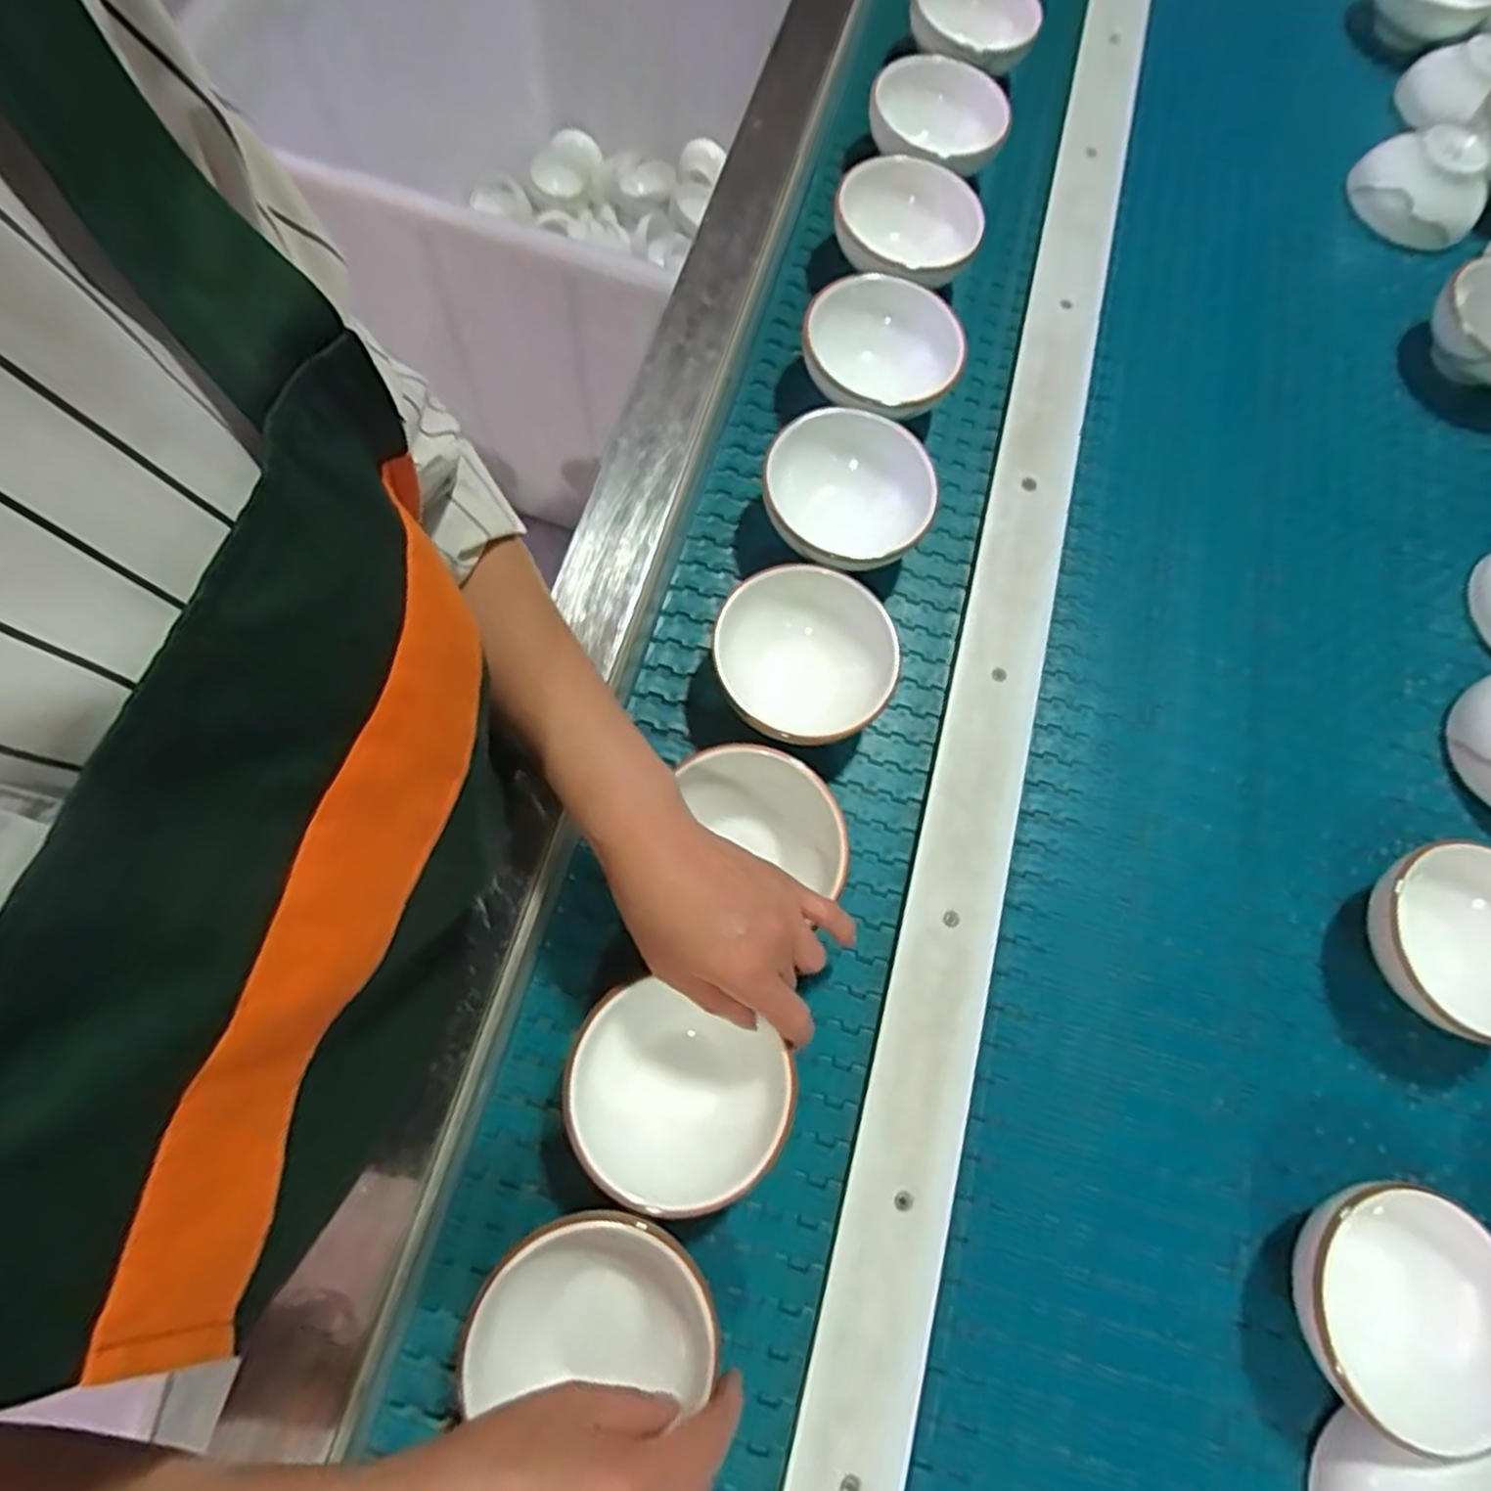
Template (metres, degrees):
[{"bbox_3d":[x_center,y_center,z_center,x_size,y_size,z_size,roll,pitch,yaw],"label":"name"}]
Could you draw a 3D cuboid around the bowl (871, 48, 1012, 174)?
[{"bbox_3d":[0.147,-0.482,0.615,0.108,0.037,0.123,20,70,5],"label":"bowl"}]

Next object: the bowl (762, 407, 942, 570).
[{"bbox_3d":[0.064,-0.153,0.506,0.105,0.050,0.107,3,71,-8],"label":"bowl"}]

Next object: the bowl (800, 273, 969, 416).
[{"bbox_3d":[0.091,-0.261,0.542,0.105,0.048,0.111,3,71,-8],"label":"bowl"}]

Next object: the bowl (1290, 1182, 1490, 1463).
[{"bbox_3d":[0.329,0.281,0.389,0.085,0.044,0.104,35,70,4],"label":"bowl"}]

